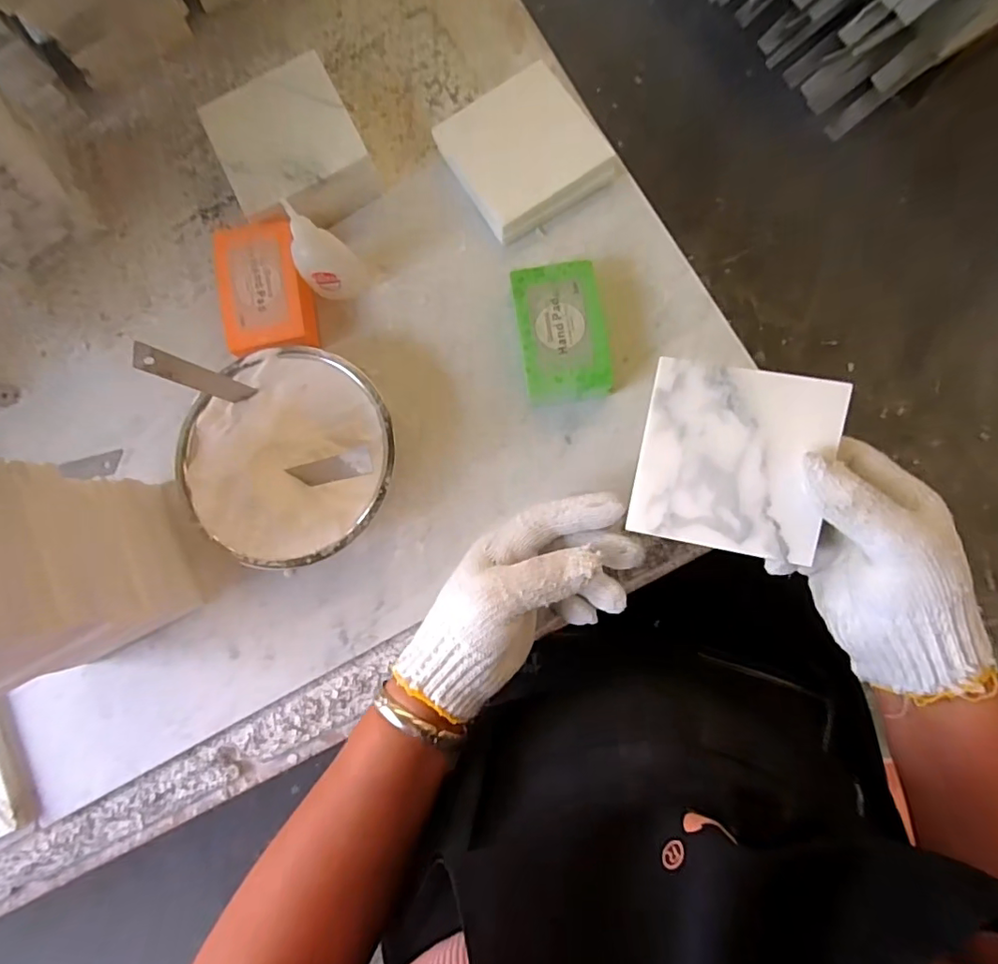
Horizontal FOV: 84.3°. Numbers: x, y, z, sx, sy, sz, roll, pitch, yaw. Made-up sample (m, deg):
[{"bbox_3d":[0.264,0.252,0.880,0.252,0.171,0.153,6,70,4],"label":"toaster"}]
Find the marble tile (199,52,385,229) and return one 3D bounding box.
[{"bbox_3d":[-0.158,-0.252,0.425,0.103,0.054,0.106,-28,82,-2],"label":"marble tile"}]

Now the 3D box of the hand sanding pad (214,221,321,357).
[{"bbox_3d":[-0.173,-0.140,0.411,0.060,0.025,0.097,-10,82,1],"label":"hand sanding pad"}]

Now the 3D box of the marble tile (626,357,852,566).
[{"bbox_3d":[0.129,-0.012,0.305,0.097,0.004,0.099,11,95,11],"label":"marble tile"}]

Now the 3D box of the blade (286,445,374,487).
[{"bbox_3d":[-0.116,-0.010,0.382,0.058,0.004,0.020,-13,72,1],"label":"blade"}]

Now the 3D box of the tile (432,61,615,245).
[{"bbox_3d":[0.019,-0.250,0.416,0.100,0.021,0.105,-31,82,-2],"label":"tile"}]

